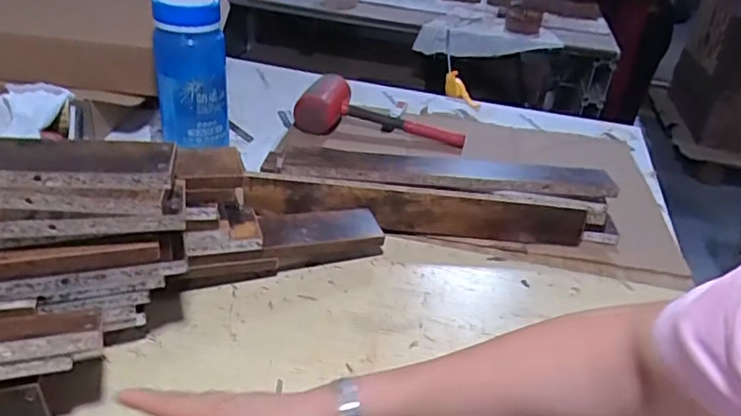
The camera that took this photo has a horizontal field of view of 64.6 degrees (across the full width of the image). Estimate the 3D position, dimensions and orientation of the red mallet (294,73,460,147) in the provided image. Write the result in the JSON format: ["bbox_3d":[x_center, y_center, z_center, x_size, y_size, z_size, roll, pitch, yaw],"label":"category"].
[{"bbox_3d":[0.024,-0.193,1.161,0.329,0.088,0.118,16,34,15],"label":"red mallet"}]

